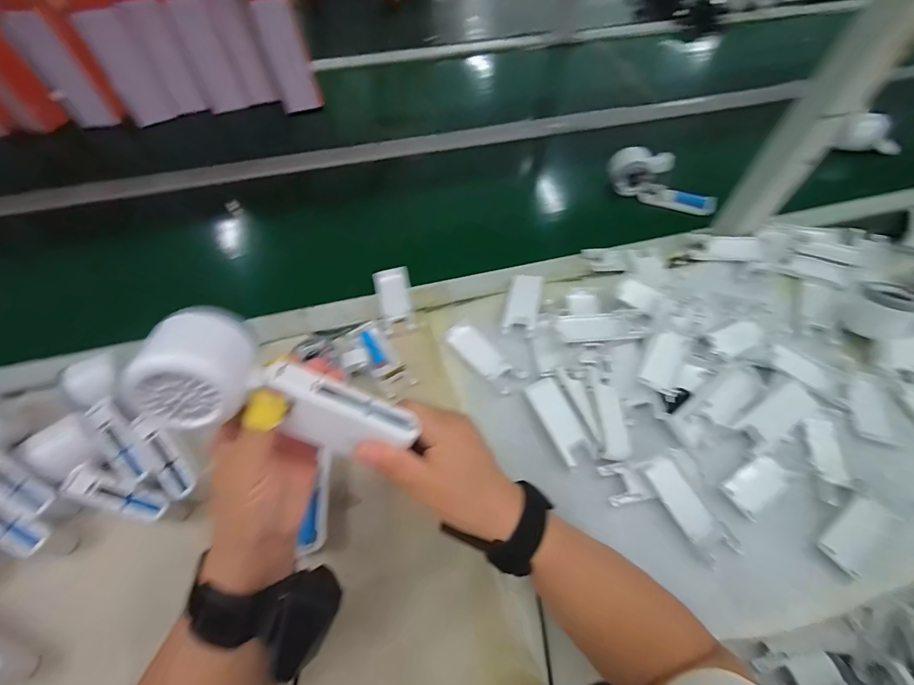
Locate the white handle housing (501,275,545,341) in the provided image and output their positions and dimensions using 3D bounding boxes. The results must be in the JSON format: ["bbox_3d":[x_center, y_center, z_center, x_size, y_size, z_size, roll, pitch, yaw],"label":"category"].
[{"bbox_3d":[0.086,-0.051,0.515,0.040,0.014,0.098,13,59,8],"label":"white handle housing"}]

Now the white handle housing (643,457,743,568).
[{"bbox_3d":[0.224,0.162,0.385,0.035,0.013,0.094,-27,62,-15],"label":"white handle housing"}]

